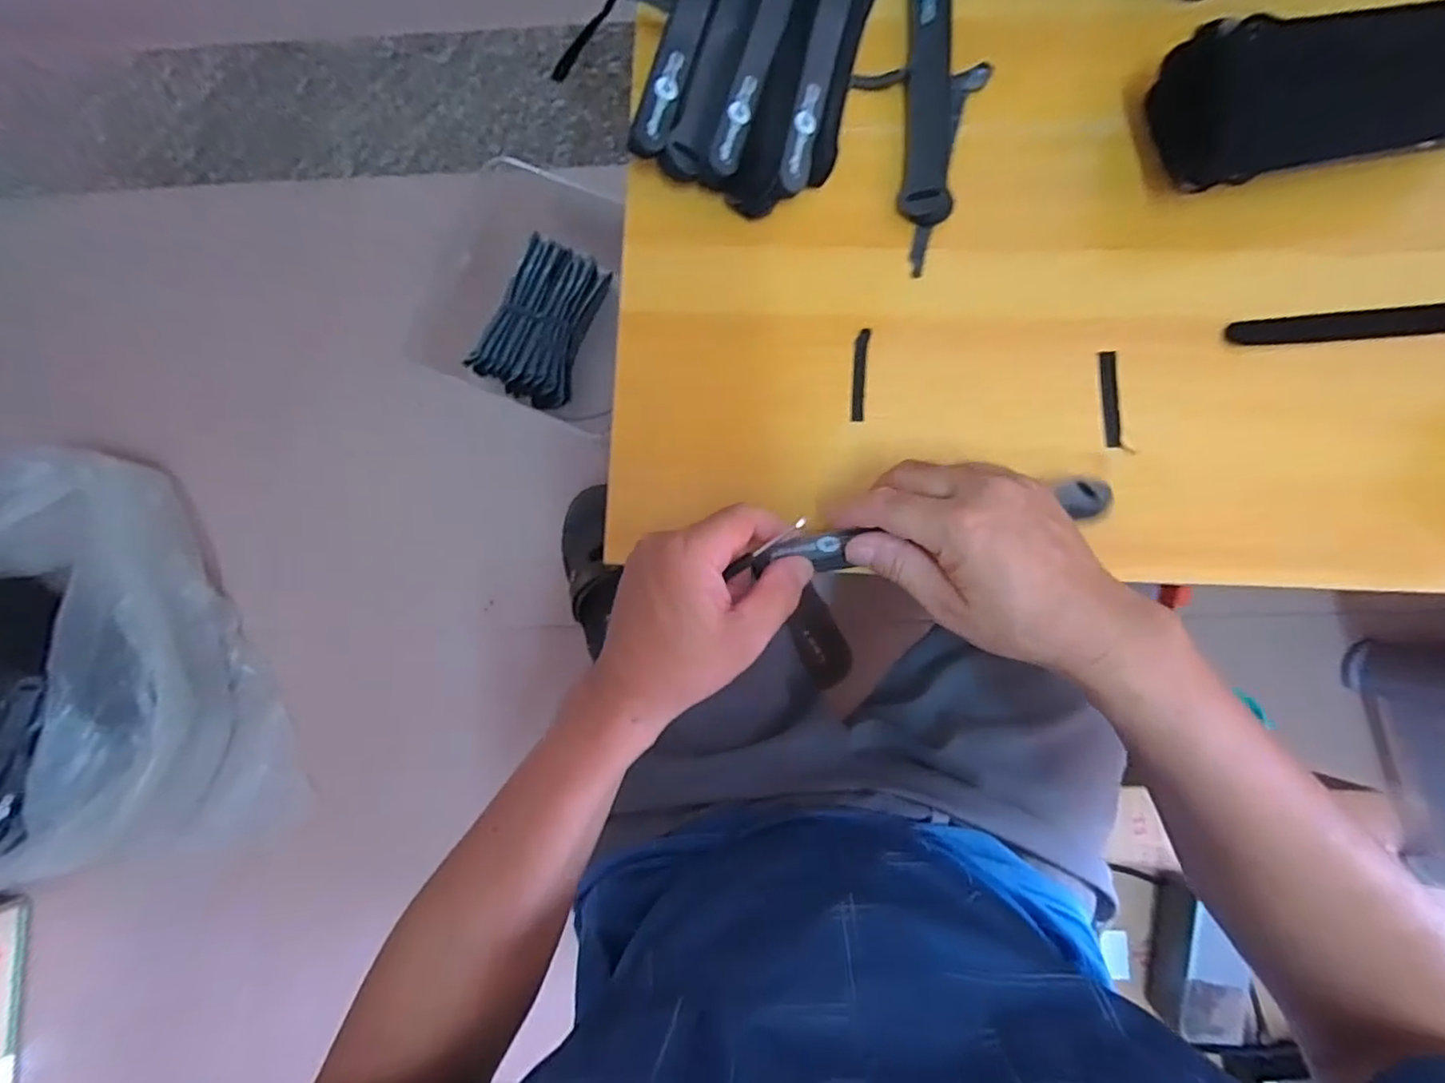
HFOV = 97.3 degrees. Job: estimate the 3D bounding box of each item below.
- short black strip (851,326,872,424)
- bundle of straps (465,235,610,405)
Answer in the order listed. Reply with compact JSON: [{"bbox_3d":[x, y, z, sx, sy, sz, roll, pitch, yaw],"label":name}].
[{"bbox_3d":[0.088,-0.107,0.408,0.009,0.004,0.060,6,84,4],"label":"short black strip"},{"bbox_3d":[-0.246,-0.305,0.887,0.134,0.051,0.215,25,86,5],"label":"bundle of straps"}]

